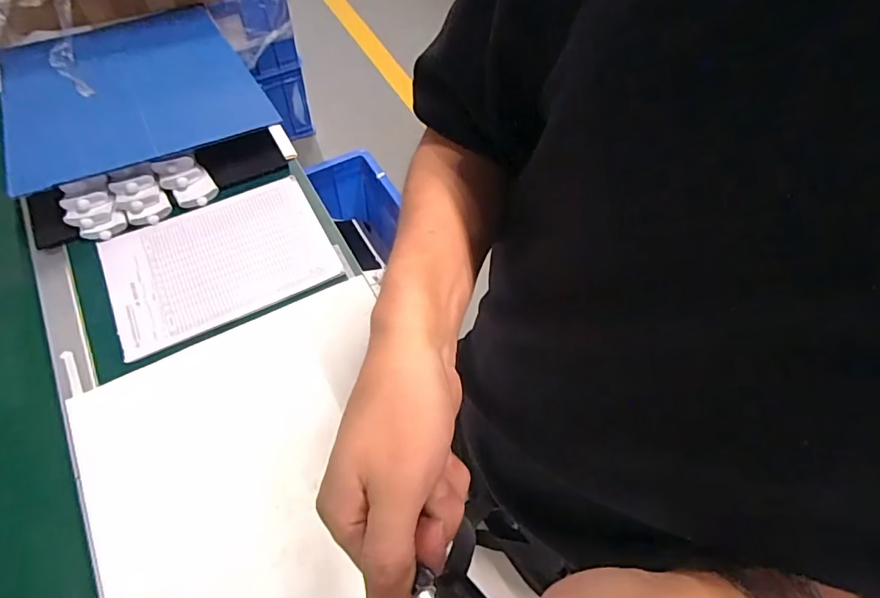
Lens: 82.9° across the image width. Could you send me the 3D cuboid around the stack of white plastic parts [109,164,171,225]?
[{"bbox_3d":[-0.428,-0.147,0.710,0.063,0.046,0.066,-29,64,-18],"label":"stack of white plastic parts"}]

